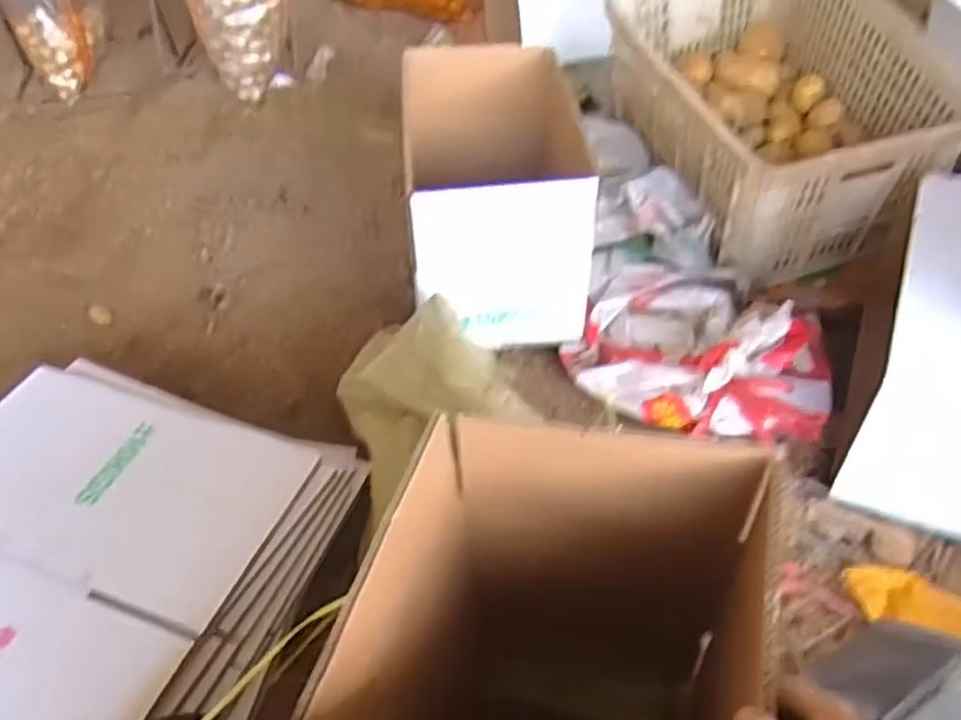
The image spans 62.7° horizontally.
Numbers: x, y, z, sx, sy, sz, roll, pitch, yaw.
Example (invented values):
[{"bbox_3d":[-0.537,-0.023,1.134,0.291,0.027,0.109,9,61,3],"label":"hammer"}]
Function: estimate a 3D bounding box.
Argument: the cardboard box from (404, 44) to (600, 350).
[{"bbox_3d":[0.034,-0.258,1.160,0.275,0.237,0.385,-4,44,-3],"label":"cardboard box"}]

